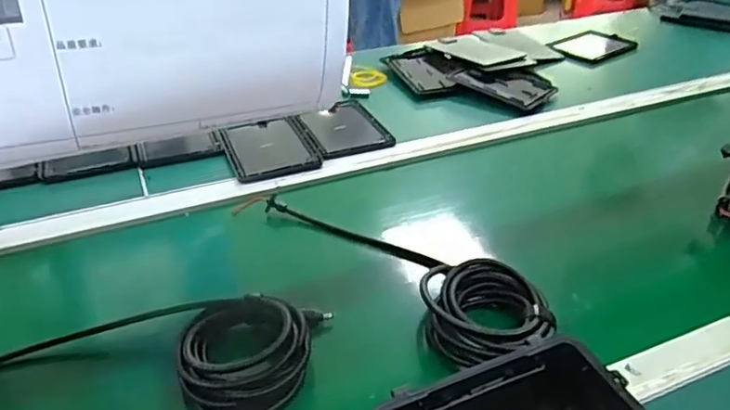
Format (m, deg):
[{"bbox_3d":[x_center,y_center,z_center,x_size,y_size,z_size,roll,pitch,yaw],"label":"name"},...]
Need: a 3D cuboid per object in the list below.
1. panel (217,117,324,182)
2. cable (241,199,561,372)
[{"bbox_3d":[-0.142,-0.089,0.855,0.117,0.015,0.180,-14,36,-19],"label":"panel"},{"bbox_3d":[0.021,0.057,0.638,0.113,0.063,0.373,-29,44,-36],"label":"cable"}]

